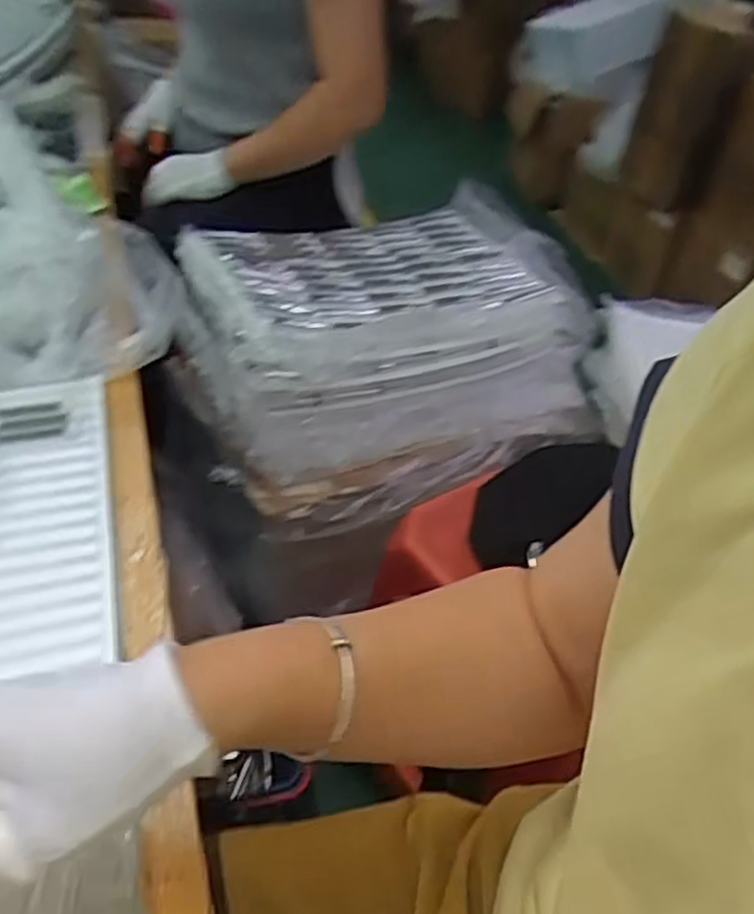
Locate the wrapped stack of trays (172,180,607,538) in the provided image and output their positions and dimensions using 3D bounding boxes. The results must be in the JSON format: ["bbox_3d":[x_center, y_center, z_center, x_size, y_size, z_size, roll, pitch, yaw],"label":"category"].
[{"bbox_3d":[0.013,-0.163,1.001,0.519,0.190,0.438,-15,45,-22],"label":"wrapped stack of trays"}]

